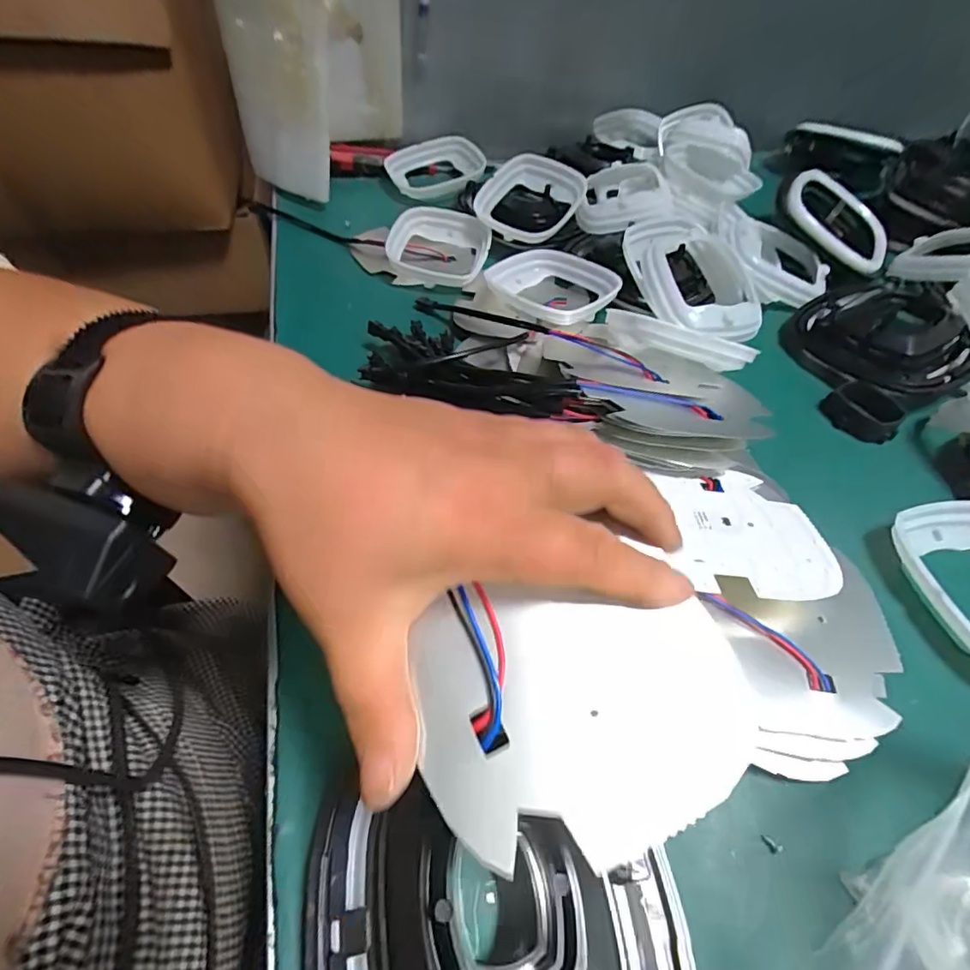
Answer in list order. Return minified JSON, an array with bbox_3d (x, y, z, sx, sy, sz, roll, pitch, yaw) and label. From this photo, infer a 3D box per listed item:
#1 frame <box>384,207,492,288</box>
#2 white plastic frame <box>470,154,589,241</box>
[{"bbox_3d":[-0.043,-0.223,0.472,0.093,0.016,0.098,9,52,5],"label":"frame"},{"bbox_3d":[0.049,-0.270,0.486,0.088,0.039,0.096,35,58,23],"label":"white plastic frame"}]

